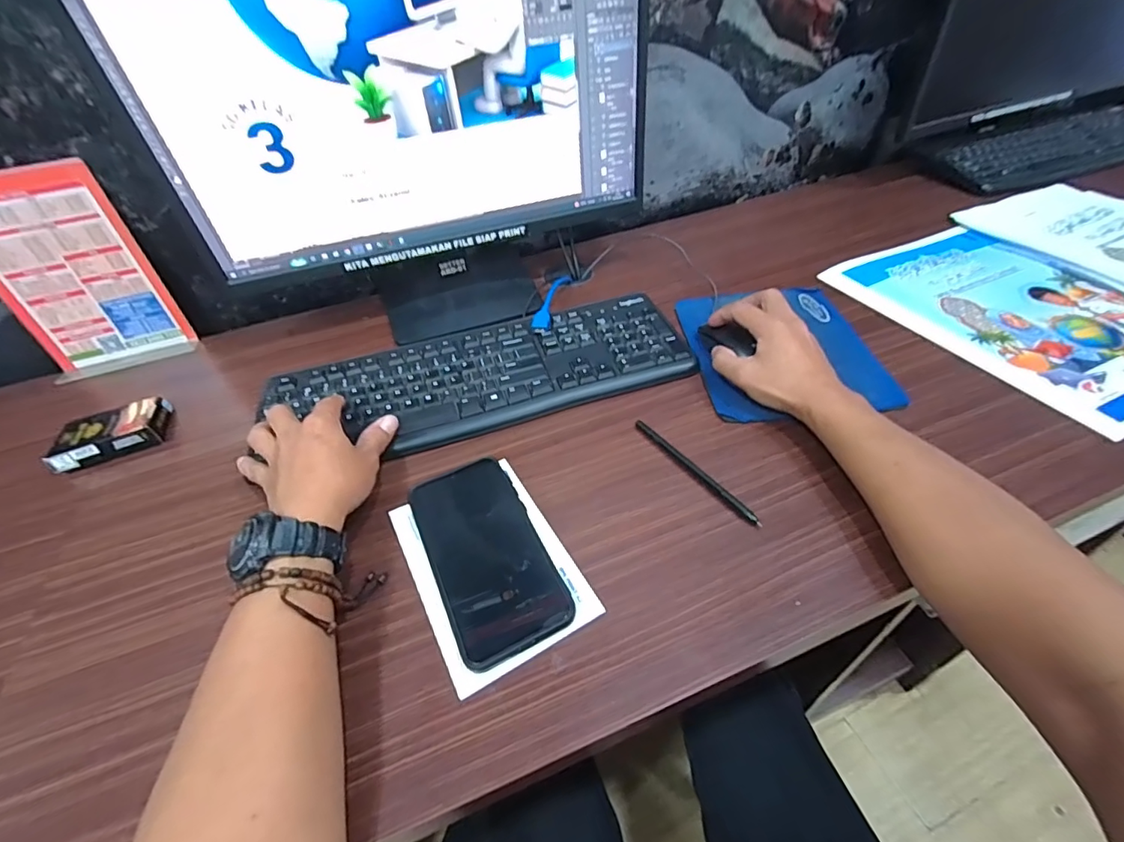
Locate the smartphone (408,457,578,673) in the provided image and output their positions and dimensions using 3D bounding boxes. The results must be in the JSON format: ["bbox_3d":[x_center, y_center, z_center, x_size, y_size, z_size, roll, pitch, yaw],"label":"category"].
[{"bbox_3d":[-0.058,0.097,0.366,0.079,0.016,0.159,-22,48,-16],"label":"smartphone"}]

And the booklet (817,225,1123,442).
[{"bbox_3d":[0.500,-0.135,0.534,0.261,0.009,0.331,-21,48,-14],"label":"booklet"}]

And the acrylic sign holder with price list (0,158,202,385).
[{"bbox_3d":[-0.545,-0.158,0.544,0.146,0.205,0.057,-20,47,-13],"label":"acrylic sign holder with price list"}]

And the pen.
[{"bbox_3d":[0.109,0.040,0.409,0.007,0.010,0.138,-30,50,-21],"label":"pen"}]

